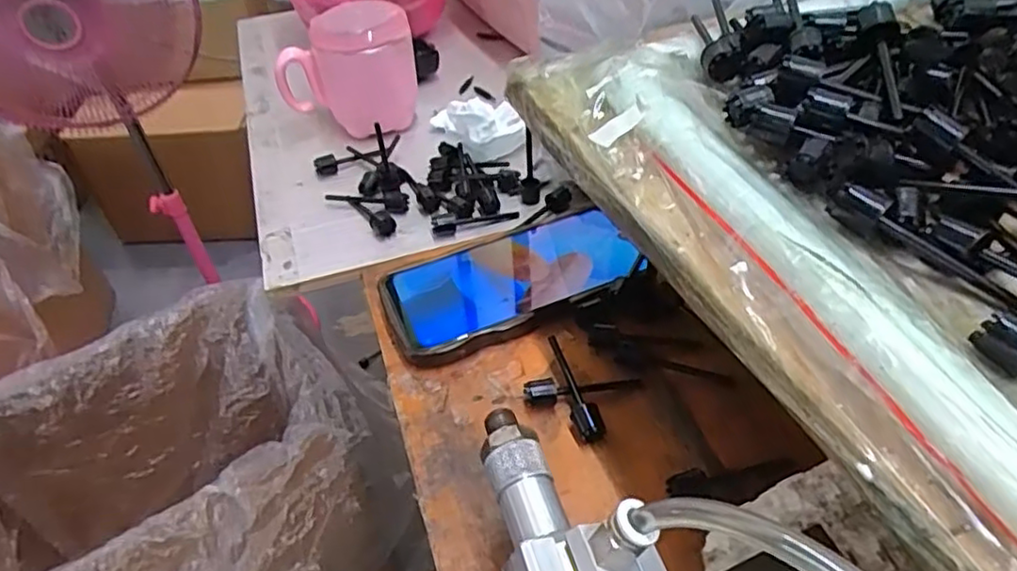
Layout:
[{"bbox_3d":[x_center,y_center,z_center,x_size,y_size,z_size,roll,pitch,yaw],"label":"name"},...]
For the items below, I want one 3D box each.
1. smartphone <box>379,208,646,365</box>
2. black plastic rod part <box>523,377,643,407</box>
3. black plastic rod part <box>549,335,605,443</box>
[{"bbox_3d":[0.001,-0.005,0.415,0.157,0.017,0.083,-20,46,-15],"label":"smartphone"},{"bbox_3d":[0.040,0.054,0.353,0.062,0.013,0.010,-7,44,-2],"label":"black plastic rod part"},{"bbox_3d":[0.036,0.053,0.355,0.013,0.015,0.065,-10,44,-6],"label":"black plastic rod part"}]

